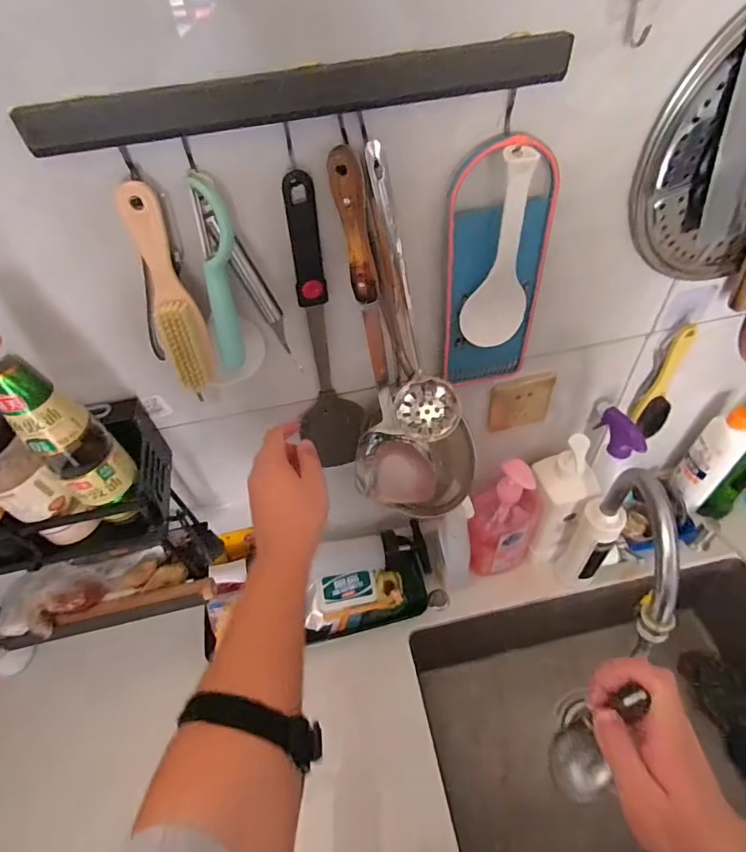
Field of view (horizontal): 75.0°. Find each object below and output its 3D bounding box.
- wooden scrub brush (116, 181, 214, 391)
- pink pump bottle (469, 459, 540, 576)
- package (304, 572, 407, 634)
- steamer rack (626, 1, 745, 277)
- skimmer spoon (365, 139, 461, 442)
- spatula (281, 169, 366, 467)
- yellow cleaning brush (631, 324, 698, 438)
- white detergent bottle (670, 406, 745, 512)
[{"bbox_3d":[-0.166,-0.108,0.400,0.031,0.163,0.022,-11,29,-4],"label":"wooden scrub brush"},{"bbox_3d":[0.204,0.146,0.750,0.093,0.231,0.059,-13,49,-5],"label":"pink pump bottle"},{"bbox_3d":[-0.028,0.277,0.786,0.150,0.027,0.080,-11,49,-3],"label":"package"},{"bbox_3d":[0.380,-0.270,0.452,0.279,0.264,0.026,-13,49,-5],"label":"steamer rack"},{"bbox_3d":[0.046,-0.101,0.454,0.064,0.271,0.089,-12,49,-4],"label":"skimmer spoon"},{"bbox_3d":[-0.057,-0.081,0.496,0.067,0.323,0.050,-9,49,-2],"label":"spatula"},{"bbox_3d":[0.400,-0.055,0.661,0.039,0.164,0.041,32,59,29],"label":"yellow cleaning brush"},{"bbox_3d":[0.544,0.052,0.782,0.056,0.186,0.069,-38,55,-24],"label":"white detergent bottle"}]

